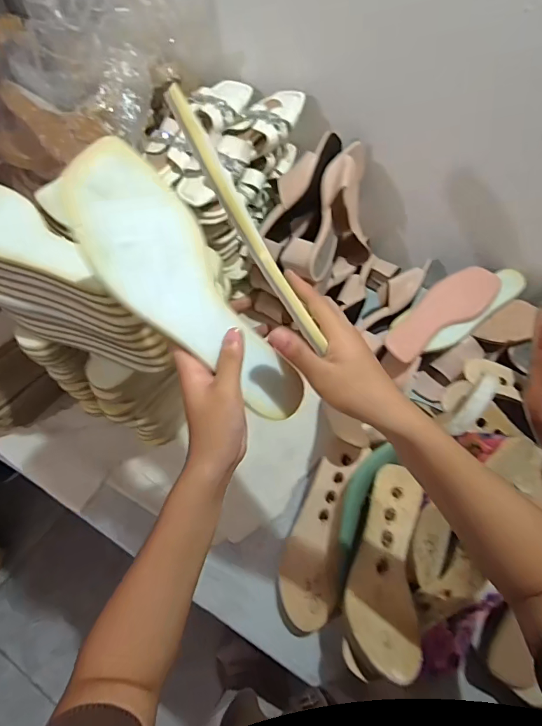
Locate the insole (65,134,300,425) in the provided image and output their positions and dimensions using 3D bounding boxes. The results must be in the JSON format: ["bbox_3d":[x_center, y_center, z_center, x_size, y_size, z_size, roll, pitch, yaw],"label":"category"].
[{"bbox_3d":[-0.061,-0.051,0.338,0.081,0.017,0.242,-46,108,-23],"label":"insole"}]

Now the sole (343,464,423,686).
[{"bbox_3d":[0.136,0.234,0.513,0.085,0.041,0.232,8,59,6],"label":"sole"}]

